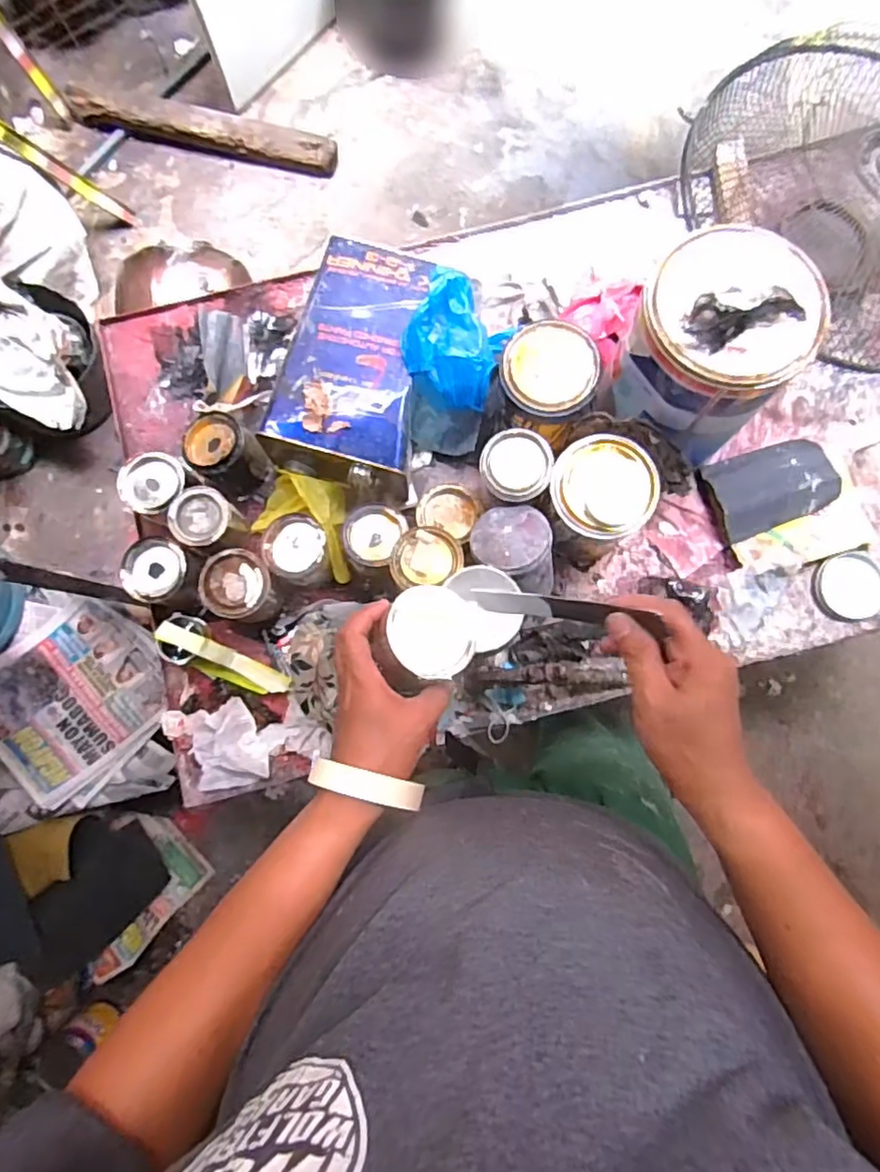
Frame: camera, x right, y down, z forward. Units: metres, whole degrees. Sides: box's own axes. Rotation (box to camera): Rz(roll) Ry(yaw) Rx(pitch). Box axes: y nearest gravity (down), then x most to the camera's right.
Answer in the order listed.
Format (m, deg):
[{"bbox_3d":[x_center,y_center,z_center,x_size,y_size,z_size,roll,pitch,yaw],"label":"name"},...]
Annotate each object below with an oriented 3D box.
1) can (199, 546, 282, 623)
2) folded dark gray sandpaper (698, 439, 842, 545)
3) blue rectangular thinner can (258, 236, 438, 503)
[{"bbox_3d":[-0.219,0.000,0.694,0.070,0.071,0.070,0,85,2],"label":"can"},{"bbox_3d":[0.384,-0.118,0.722,0.142,0.034,0.094,-21,84,0],"label":"folded dark gray sandpaper"},{"bbox_3d":[-0.083,-0.241,0.695,0.167,0.096,0.263,12,85,3],"label":"blue rectangular thinner can"}]

